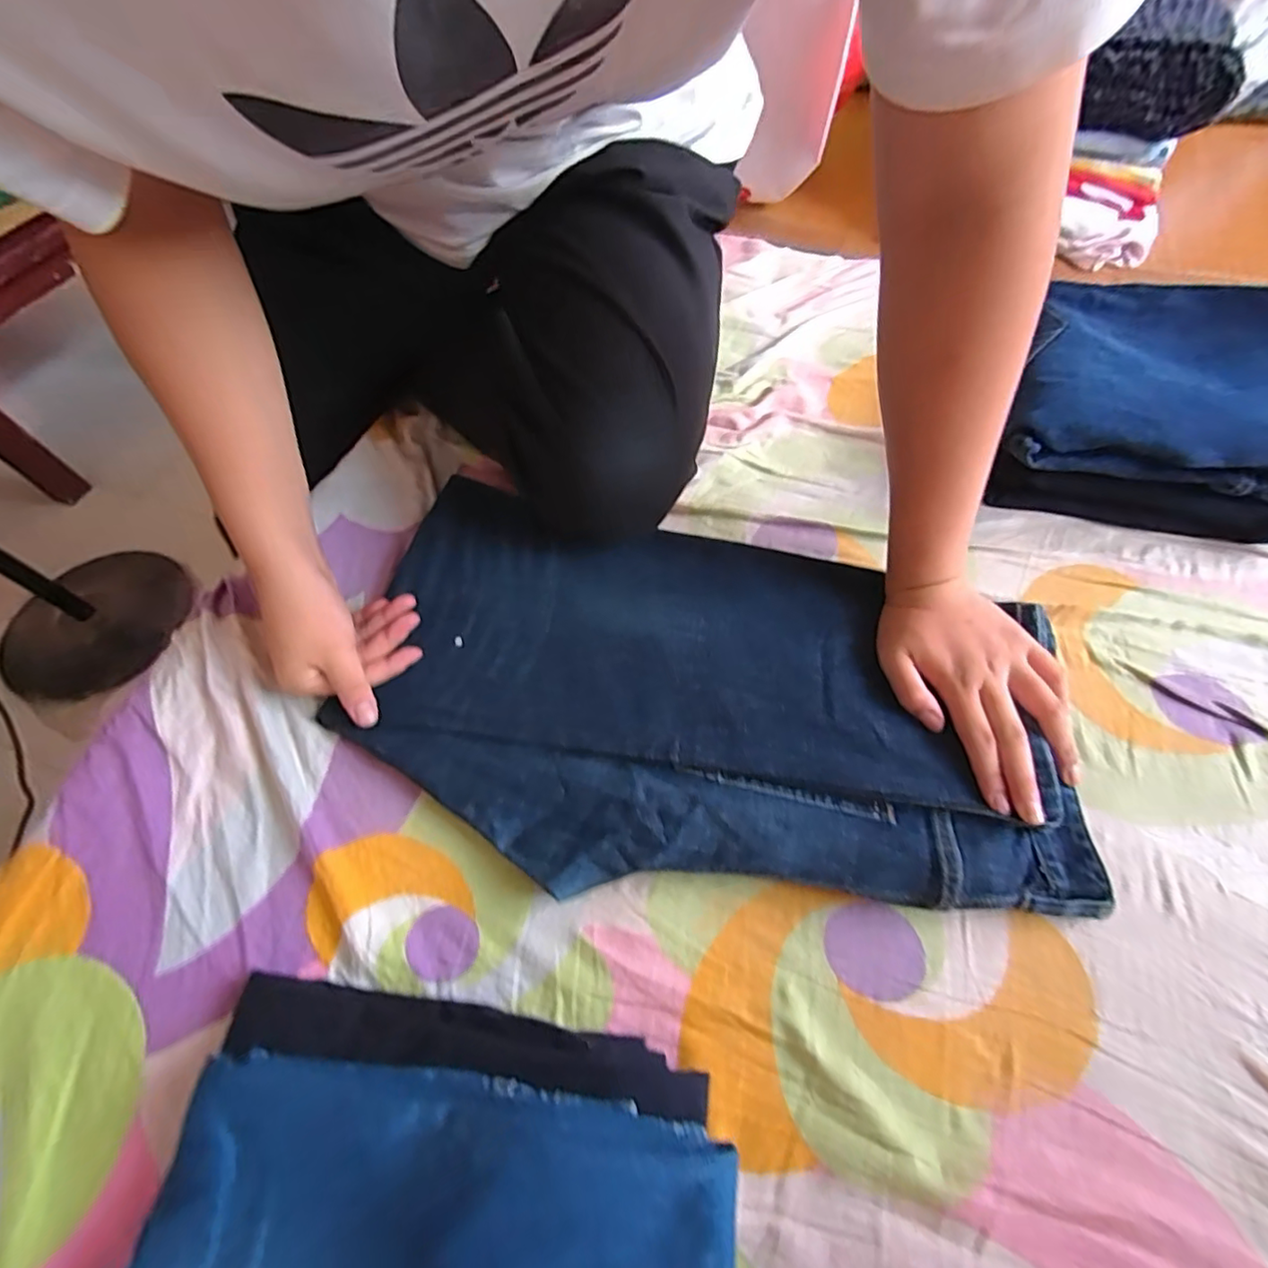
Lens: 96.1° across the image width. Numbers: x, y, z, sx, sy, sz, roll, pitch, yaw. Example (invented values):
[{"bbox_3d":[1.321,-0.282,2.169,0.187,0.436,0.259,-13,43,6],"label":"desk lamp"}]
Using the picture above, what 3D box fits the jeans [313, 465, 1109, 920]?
[{"bbox_3d":[0.042,0.039,0.405,0.478,0.020,0.269,11,62,8],"label":"jeans"}]

